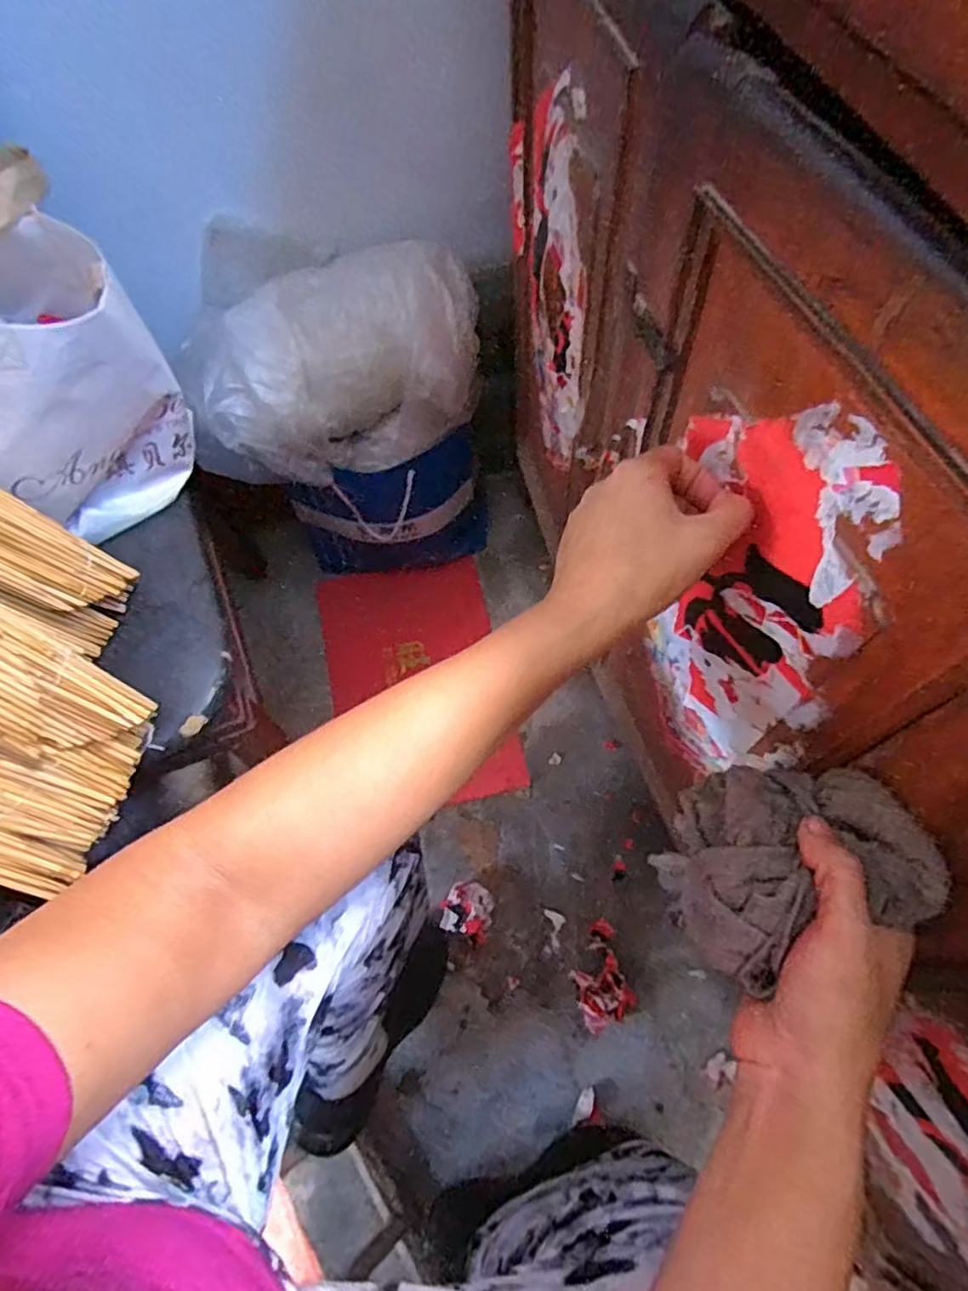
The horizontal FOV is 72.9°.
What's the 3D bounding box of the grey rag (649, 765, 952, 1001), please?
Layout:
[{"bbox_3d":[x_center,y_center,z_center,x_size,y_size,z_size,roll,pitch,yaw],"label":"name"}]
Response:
[{"bbox_3d":[0.154,0.107,0.340,0.112,0.065,0.095,-21,67,-6],"label":"grey rag"}]

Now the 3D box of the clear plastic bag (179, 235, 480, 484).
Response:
[{"bbox_3d":[-0.163,-0.323,0.720,0.306,0.164,0.190,-10,67,-1],"label":"clear plastic bag"}]

